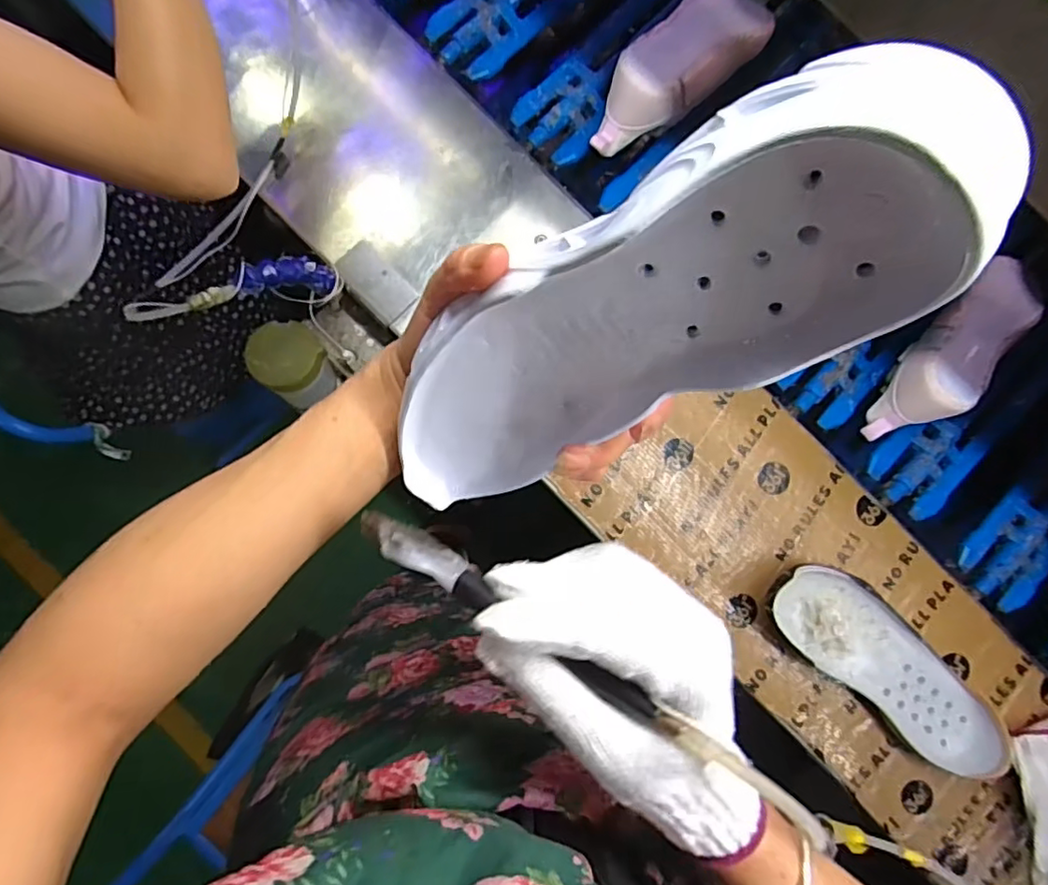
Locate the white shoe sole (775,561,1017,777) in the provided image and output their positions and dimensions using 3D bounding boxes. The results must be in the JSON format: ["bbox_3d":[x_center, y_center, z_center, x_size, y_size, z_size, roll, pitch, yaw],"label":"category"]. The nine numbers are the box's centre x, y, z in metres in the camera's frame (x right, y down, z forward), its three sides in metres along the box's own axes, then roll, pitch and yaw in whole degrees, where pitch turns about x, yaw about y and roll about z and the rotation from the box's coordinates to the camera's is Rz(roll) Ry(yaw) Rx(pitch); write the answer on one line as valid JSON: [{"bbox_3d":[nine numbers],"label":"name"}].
[{"bbox_3d":[0.347,0.212,0.586,0.246,0.055,0.085,40,88,1],"label":"white shoe sole"}]

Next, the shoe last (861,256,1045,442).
[{"bbox_3d":[0.445,-0.094,0.613,0.078,0.090,0.229,44,88,1],"label":"shoe last"}]

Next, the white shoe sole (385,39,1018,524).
[{"bbox_3d":[0.031,-0.038,0.231,0.057,0.251,0.074,-24,88,-43],"label":"white shoe sole"}]

